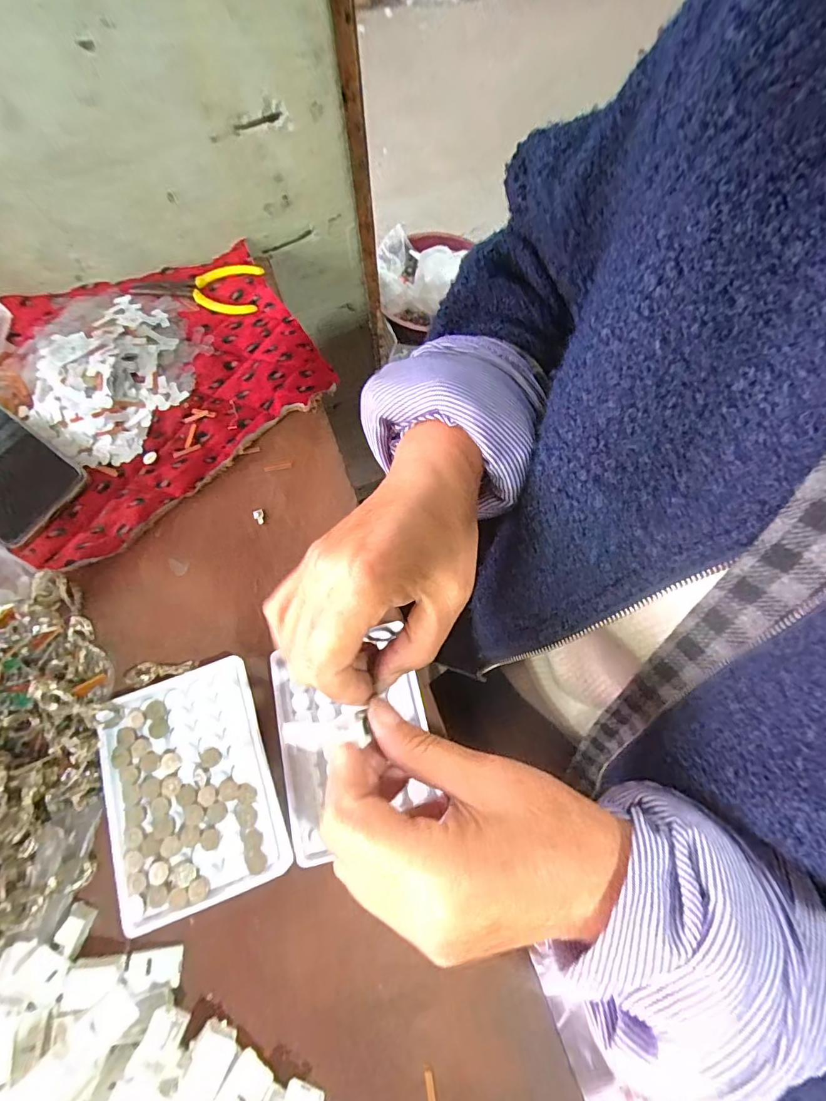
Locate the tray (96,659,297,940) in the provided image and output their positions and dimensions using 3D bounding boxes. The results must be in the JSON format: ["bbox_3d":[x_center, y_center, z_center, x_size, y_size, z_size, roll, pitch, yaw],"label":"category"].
[{"bbox_3d":[-0.139,0.144,0.283,0.095,0.019,0.131,-20,70,-7],"label":"tray"}]

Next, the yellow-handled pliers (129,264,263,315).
[{"bbox_3d":[-0.203,-0.254,0.433,0.118,0.006,0.057,9,70,4],"label":"yellow-handled pliers"}]

